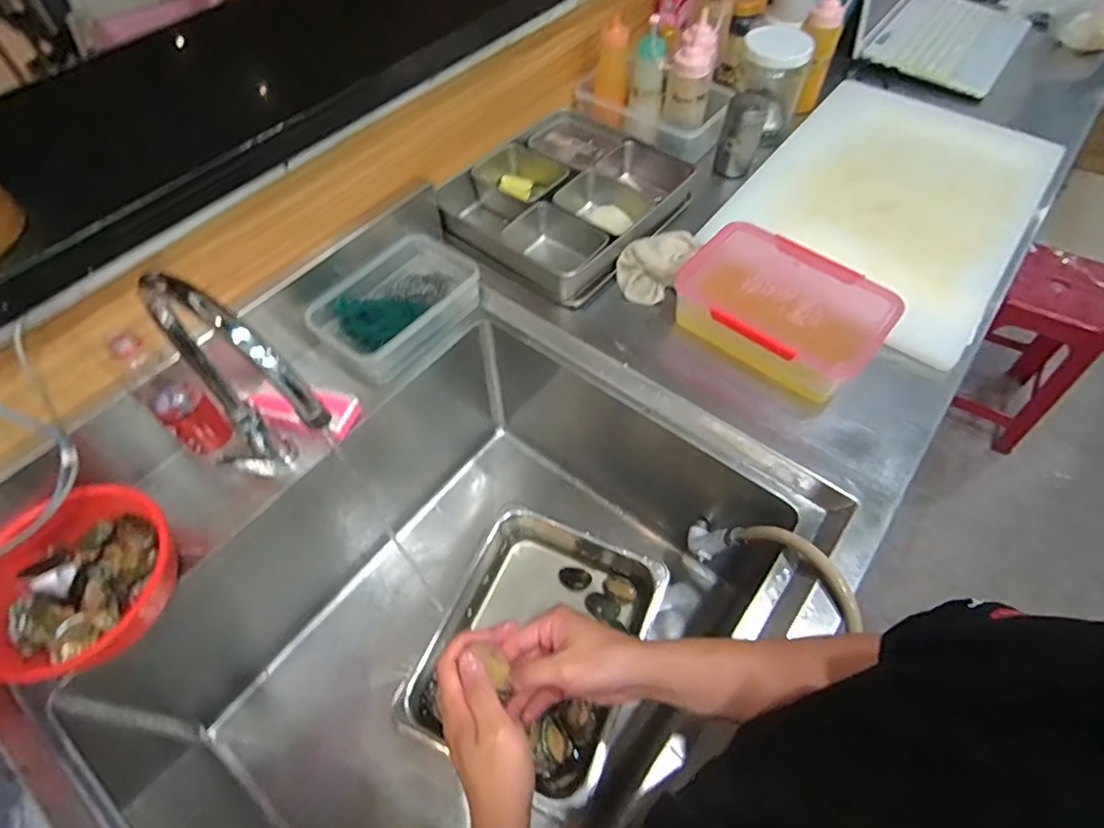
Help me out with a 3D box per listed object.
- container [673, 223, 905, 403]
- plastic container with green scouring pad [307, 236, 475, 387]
[{"bbox_3d":[0.301,-0.140,0.772,0.251,0.088,0.175,37,64,23],"label":"container"},{"bbox_3d":[-0.218,-0.161,0.830,0.152,0.052,0.234,32,62,21],"label":"plastic container with green scouring pad"}]

